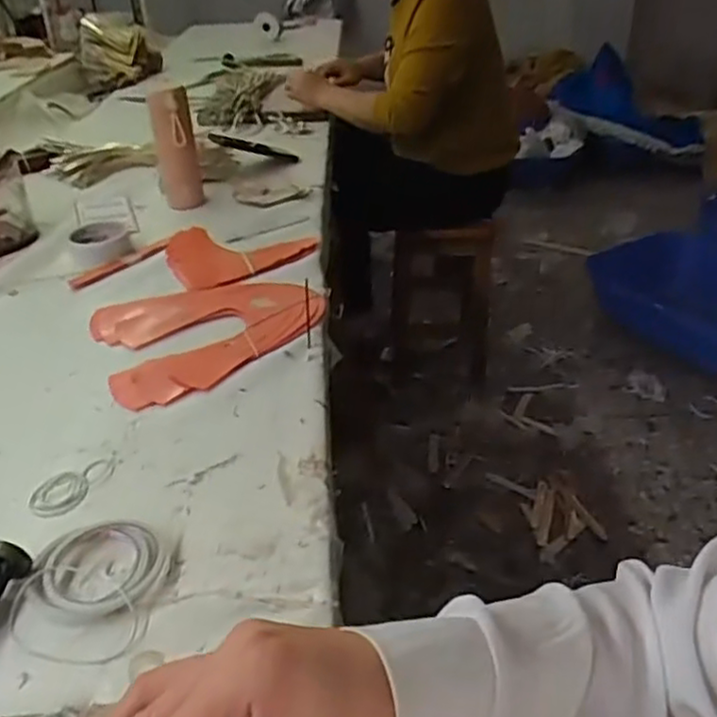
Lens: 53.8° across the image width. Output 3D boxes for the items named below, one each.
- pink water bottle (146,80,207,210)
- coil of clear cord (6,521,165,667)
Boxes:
[{"bbox_3d":[-0.300,-0.348,1.162,0.069,0.182,0.062,-11,35,-14],"label":"pink water bottle"},{"bbox_3d":[-0.204,0.171,0.543,0.104,0.014,0.126,1,34,3],"label":"coil of clear cord"}]

